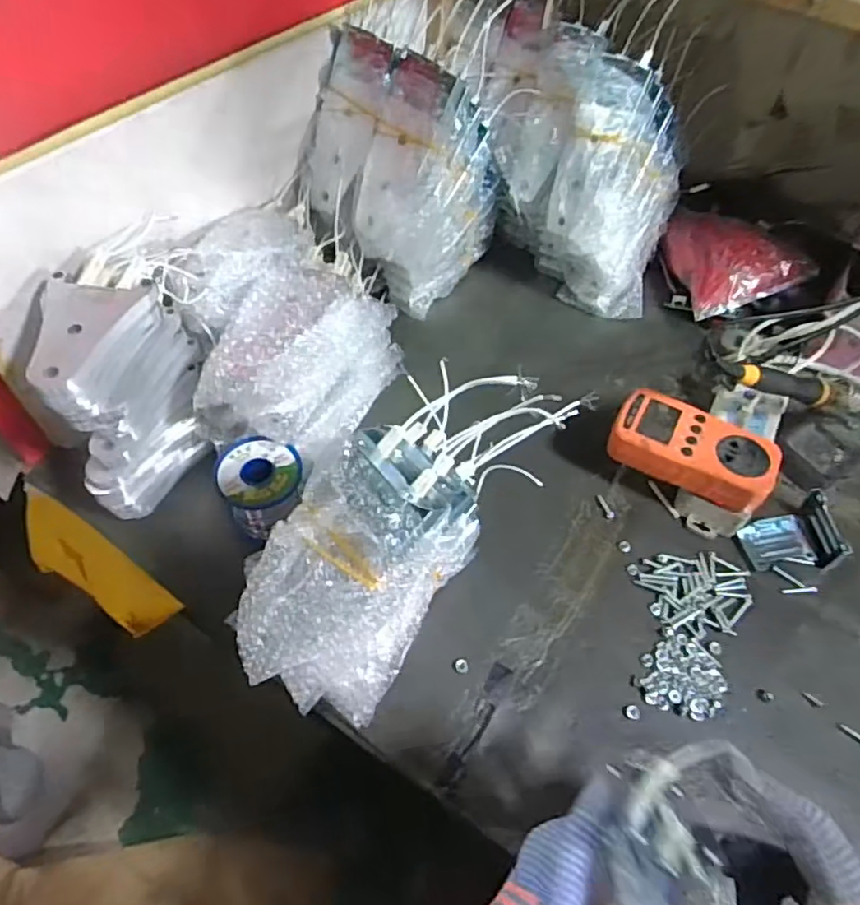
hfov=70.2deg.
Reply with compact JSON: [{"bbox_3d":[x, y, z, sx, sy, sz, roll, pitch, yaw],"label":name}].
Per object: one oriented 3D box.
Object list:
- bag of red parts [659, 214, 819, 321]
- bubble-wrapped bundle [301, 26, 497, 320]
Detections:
[{"bbox_3d":[0.340,-0.217,0.679,0.123,0.046,0.137,-4,55,-8],"label":"bag of red parts"},{"bbox_3d":[-0.032,-0.277,0.612,0.141,0.212,0.185,33,58,18],"label":"bubble-wrapped bundle"}]

